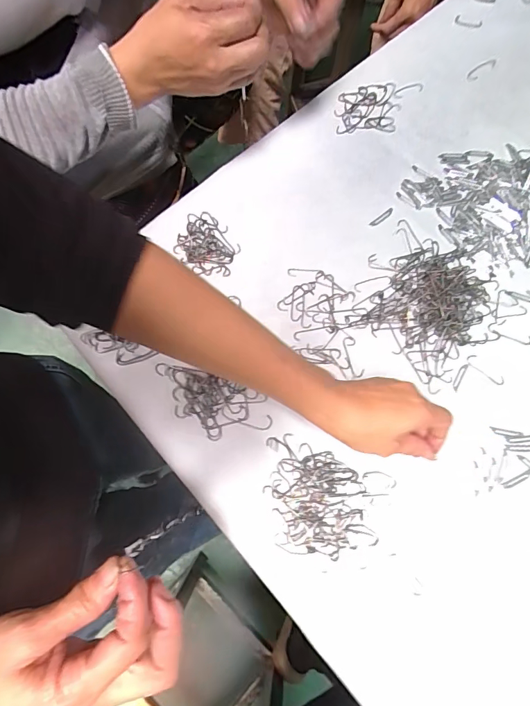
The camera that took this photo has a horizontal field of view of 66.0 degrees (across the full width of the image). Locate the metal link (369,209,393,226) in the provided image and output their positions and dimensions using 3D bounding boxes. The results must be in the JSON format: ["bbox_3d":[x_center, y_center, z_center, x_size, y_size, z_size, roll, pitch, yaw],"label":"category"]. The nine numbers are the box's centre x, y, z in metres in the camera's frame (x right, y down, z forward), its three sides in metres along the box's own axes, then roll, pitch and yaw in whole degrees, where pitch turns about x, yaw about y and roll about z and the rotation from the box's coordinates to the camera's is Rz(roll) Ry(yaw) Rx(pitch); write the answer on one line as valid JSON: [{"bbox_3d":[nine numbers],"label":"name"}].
[{"bbox_3d":[0.134,-0.154,0.463,0.034,0.004,0.008,-39,78,-9],"label":"metal link"}]

